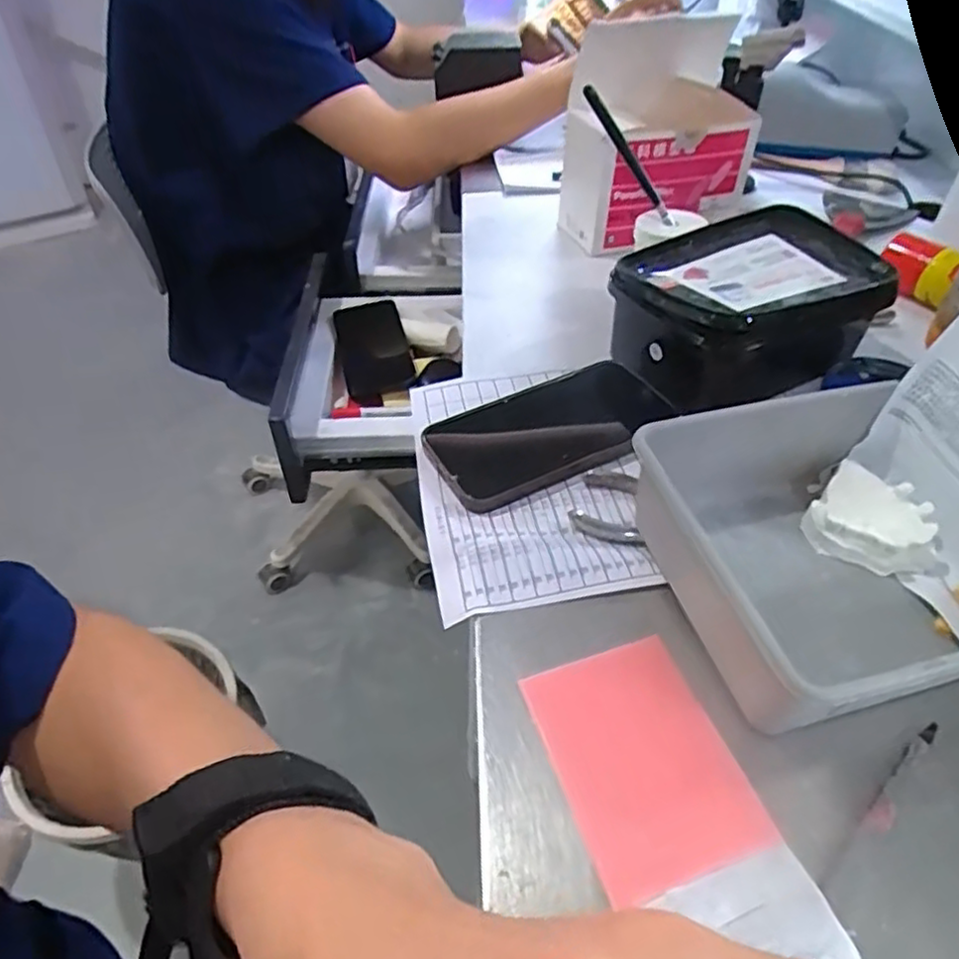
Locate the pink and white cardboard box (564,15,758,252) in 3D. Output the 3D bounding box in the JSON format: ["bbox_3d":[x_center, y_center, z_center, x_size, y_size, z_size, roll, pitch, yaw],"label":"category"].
[{"bbox_3d":[0.171,-0.311,0.628,0.173,0.166,0.088,-14,46,-14],"label":"pink and white cardboard box"}]

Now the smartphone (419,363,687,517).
[{"bbox_3d":[0.051,-0.034,0.454,0.169,0.013,0.080,-20,48,-19],"label":"smartphone"}]

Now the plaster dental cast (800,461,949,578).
[{"bbox_3d":[0.218,0.027,0.373,0.067,0.029,0.052,33,53,29],"label":"plaster dental cast"}]

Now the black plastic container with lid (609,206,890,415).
[{"bbox_3d":[0.192,-0.124,0.500,0.197,0.077,0.120,-21,48,-21],"label":"black plastic container with lid"}]

